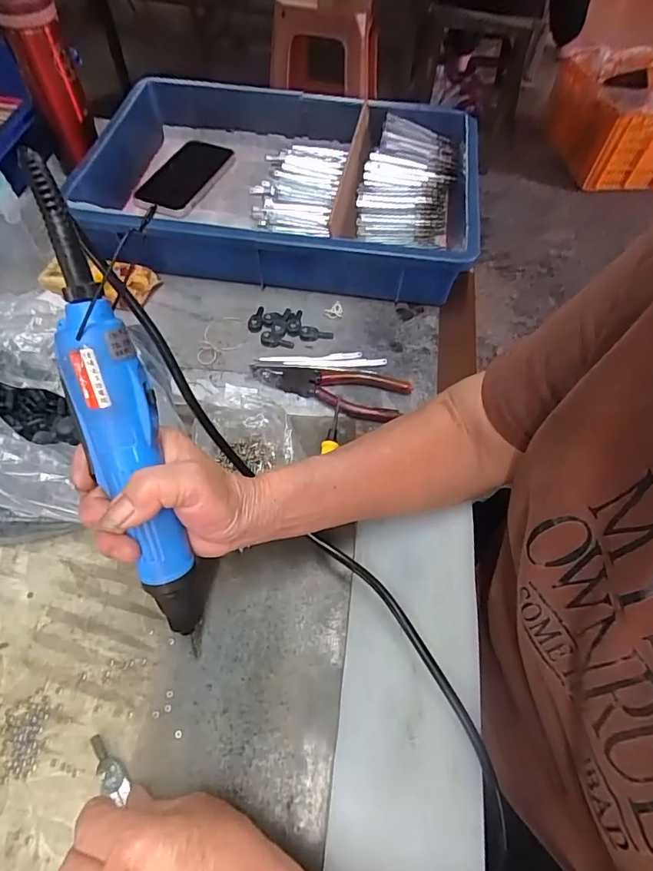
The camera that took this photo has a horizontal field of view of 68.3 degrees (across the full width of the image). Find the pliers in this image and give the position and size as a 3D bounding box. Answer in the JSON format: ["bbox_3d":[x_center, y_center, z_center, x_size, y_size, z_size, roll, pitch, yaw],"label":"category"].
[{"bbox_3d":[0.003,-0.050,0.469,0.146,0.009,0.049,16,59,7],"label":"pliers"}]

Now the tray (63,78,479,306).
[{"bbox_3d":[-0.057,-0.297,0.583,0.449,0.097,0.279,9,59,3],"label":"tray"}]

